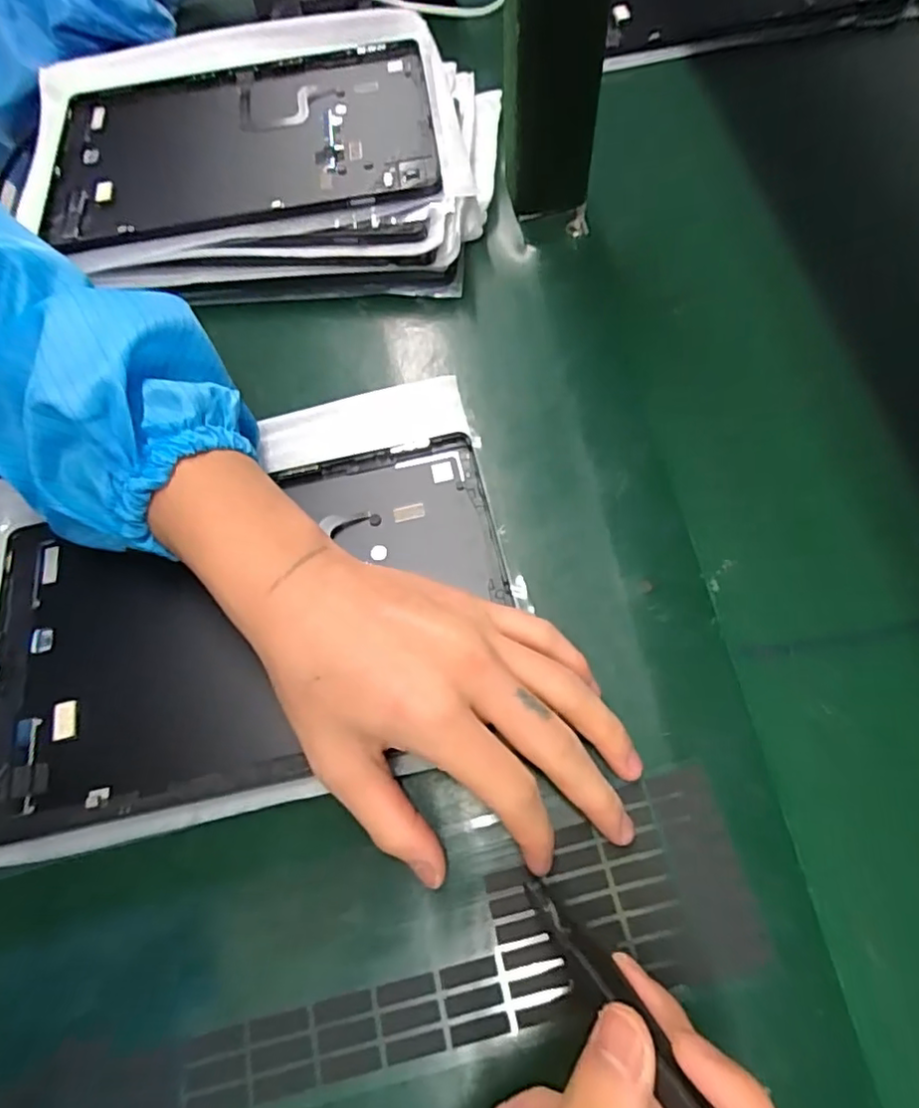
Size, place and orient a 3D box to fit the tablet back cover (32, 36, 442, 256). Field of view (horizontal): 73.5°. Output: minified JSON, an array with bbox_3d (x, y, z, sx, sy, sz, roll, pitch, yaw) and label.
[{"bbox_3d":[-0.139,-0.265,0.399,0.241,0.012,0.156,-8,65,2],"label":"tablet back cover"}]

